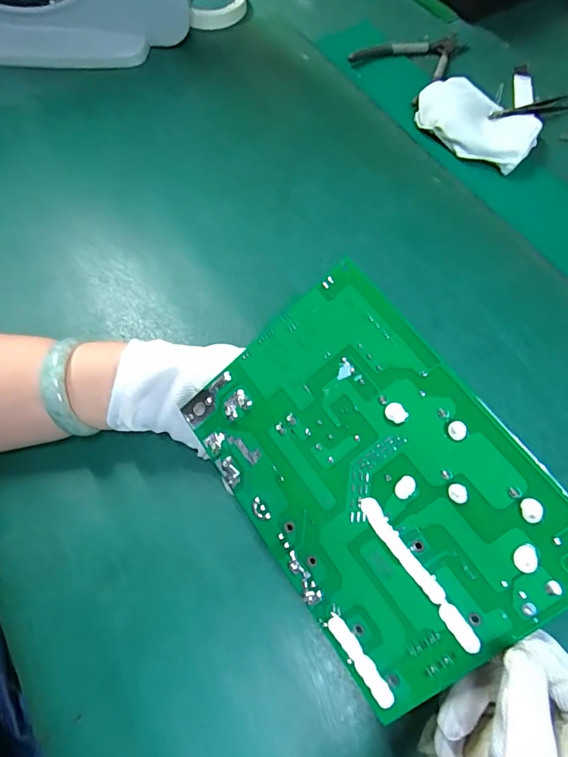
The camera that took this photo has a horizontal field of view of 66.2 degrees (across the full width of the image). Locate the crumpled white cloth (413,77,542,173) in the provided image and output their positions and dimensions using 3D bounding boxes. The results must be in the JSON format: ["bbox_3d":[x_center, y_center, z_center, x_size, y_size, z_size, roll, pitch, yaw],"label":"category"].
[{"bbox_3d":[0.206,-0.275,0.469,0.127,0.024,0.083,34,70,13],"label":"crumpled white cloth"}]

